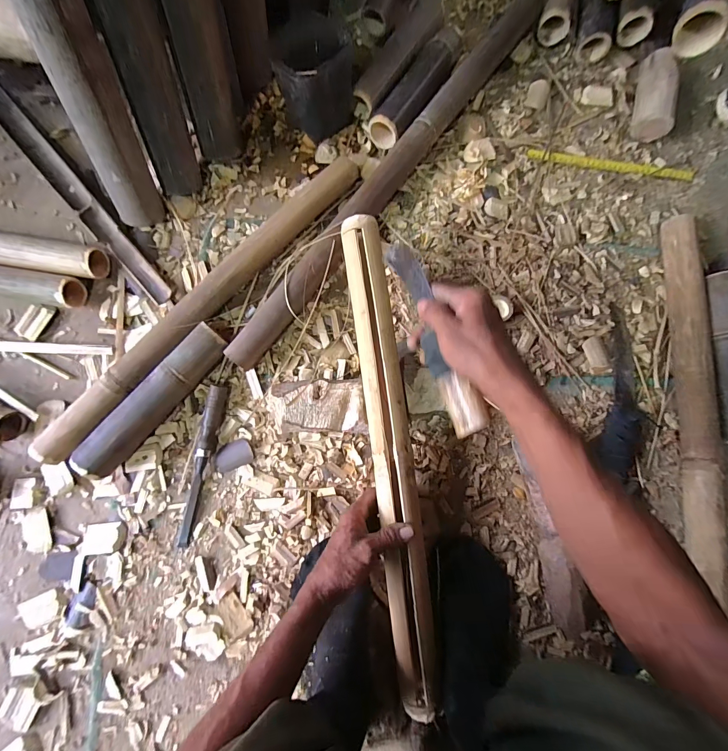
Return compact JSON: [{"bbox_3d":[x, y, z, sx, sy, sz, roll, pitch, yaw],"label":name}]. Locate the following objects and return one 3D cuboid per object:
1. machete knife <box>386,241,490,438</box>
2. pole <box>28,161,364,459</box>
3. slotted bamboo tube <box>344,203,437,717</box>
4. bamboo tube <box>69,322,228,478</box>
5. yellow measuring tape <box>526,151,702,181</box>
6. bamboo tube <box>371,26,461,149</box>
[{"bbox_3d":[0.076,-0.050,0.376,0.033,0.035,0.232,-16,74,-2],"label":"machete knife"},{"bbox_3d":[-0.243,-0.118,0.559,0.063,0.059,0.661,43,83,8],"label":"pole"},{"bbox_3d":[0.035,0.097,0.467,0.057,0.039,0.642,-7,85,-1],"label":"slotted bamboo tube"},{"bbox_3d":[-0.315,0.036,0.531,0.054,0.063,0.264,40,82,7],"label":"bamboo tube"},{"bbox_3d":[0.455,-0.389,0.640,0.300,0.008,0.021,9,80,2],"label":"yellow measuring tape"},{"bbox_3d":[0.102,-0.520,0.628,0.062,0.061,0.258,32,81,6],"label":"bamboo tube"}]

